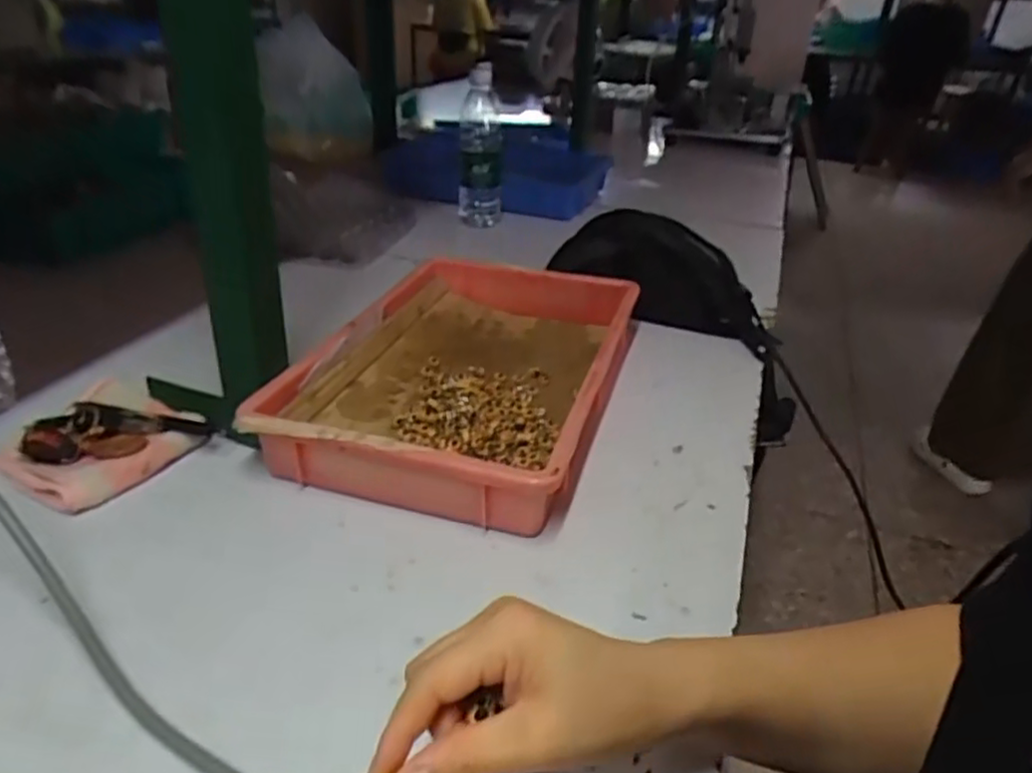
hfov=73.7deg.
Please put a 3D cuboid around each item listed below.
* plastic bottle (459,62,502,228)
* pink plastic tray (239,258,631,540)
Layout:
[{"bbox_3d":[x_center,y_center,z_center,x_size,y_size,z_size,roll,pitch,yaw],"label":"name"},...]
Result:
[{"bbox_3d":[-0.053,-0.356,1.034,0.063,0.228,0.075,2,31,-1],"label":"plastic bottle"},{"bbox_3d":[-0.039,-0.015,0.629,0.243,0.066,0.356,9,31,12],"label":"pink plastic tray"}]

